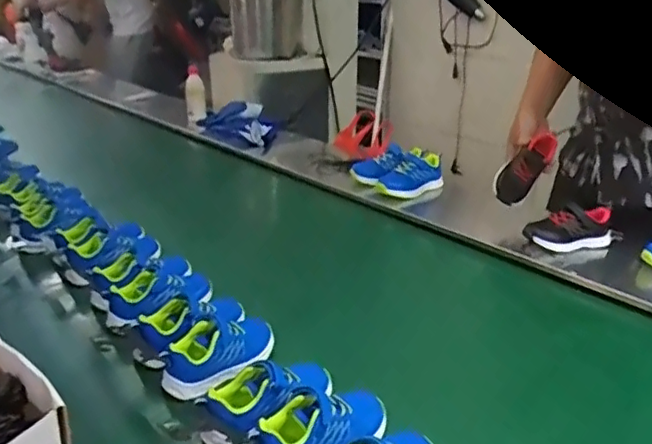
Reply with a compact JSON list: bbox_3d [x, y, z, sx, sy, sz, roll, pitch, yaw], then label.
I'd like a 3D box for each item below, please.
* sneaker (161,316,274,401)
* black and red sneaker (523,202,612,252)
[{"bbox_3d":[-0.133,0.170,0.797,0.169,0.072,0.076,-18,26,-36],"label":"sneaker"},{"bbox_3d":[0.438,0.011,1.092,0.145,0.067,0.068,-8,22,-16],"label":"black and red sneaker"}]

